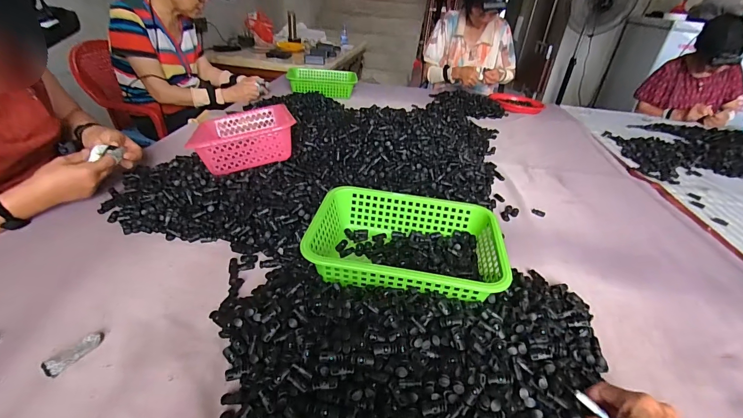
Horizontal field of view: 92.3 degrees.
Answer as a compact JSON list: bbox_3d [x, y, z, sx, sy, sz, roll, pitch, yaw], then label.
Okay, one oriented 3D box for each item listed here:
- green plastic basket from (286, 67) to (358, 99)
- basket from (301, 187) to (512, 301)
[{"bbox_3d":[-0.216,-0.546,1.575,0.305,0.096,0.178,3,30,-7],"label":"green plastic basket"},{"bbox_3d":[0.054,0.058,0.585,0.287,0.078,0.199,10,30,5],"label":"basket"}]

